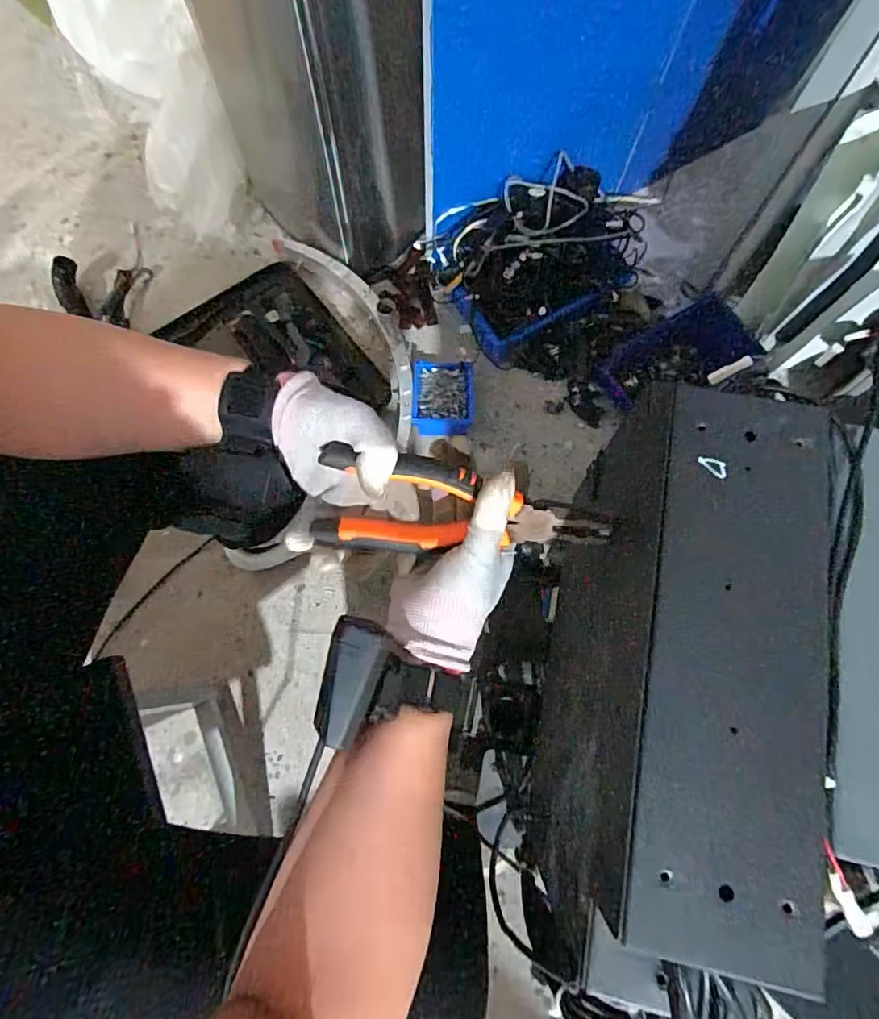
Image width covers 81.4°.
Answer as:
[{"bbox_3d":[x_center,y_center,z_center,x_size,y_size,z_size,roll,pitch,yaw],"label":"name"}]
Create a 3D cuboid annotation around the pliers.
[{"bbox_3d":[0.018,-0.001,0.345,0.199,0.065,0.022,4,27,-4],"label":"pliers"}]

